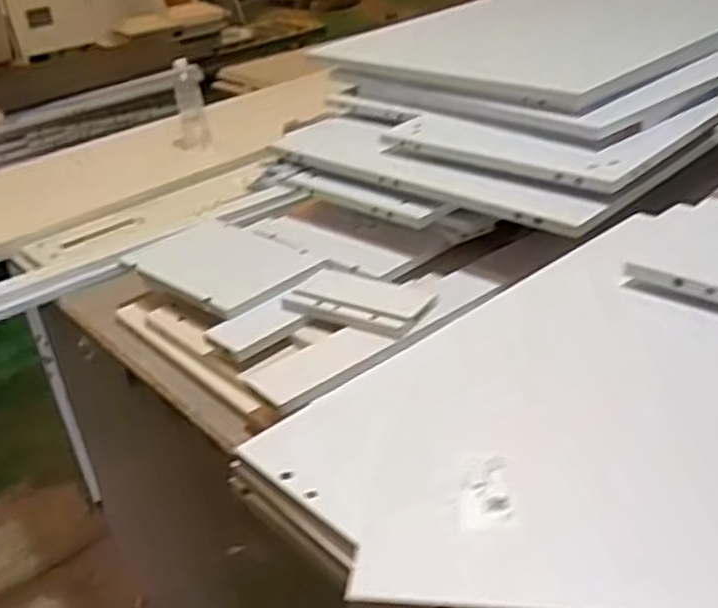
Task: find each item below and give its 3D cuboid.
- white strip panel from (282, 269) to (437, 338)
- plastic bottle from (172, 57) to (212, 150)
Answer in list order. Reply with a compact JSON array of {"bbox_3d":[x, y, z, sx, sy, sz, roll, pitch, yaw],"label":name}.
[{"bbox_3d":[0.004,-0.004,1.111,0.199,0.021,0.114,13,35,30],"label":"white strip panel"},{"bbox_3d":[-0.406,-0.482,1.887,0.065,0.198,0.083,-11,30,-9],"label":"plastic bottle"}]

